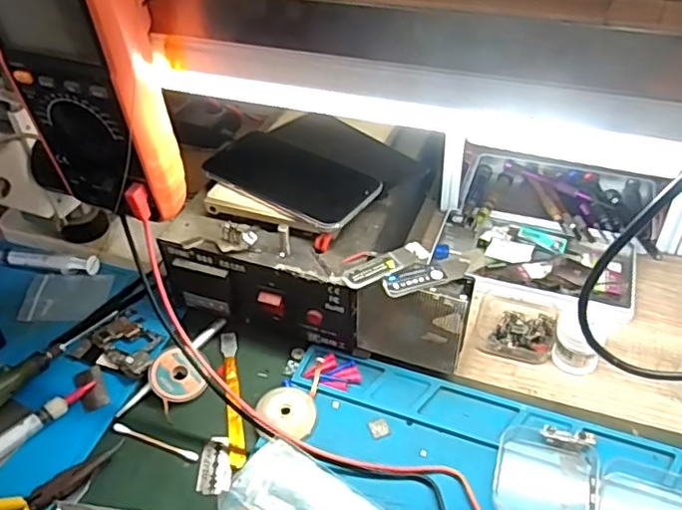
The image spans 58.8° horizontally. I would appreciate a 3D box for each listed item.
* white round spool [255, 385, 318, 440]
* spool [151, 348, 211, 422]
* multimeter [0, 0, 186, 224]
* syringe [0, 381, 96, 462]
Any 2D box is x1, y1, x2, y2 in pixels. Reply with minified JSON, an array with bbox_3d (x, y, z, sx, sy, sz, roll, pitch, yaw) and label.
[{"bbox_3d":[-0.040,0.116,0.446,0.042,0.013,0.044,-2,43,2],"label":"white round spool"},{"bbox_3d":[-0.129,0.095,0.472,0.044,0.009,0.044,8,54,-12],"label":"spool"},{"bbox_3d":[-0.150,-0.102,0.364,0.088,0.174,0.046,13,45,17],"label":"multimeter"},{"bbox_3d":[-0.232,0.129,0.439,0.014,0.016,0.114,32,53,32],"label":"syringe"}]

